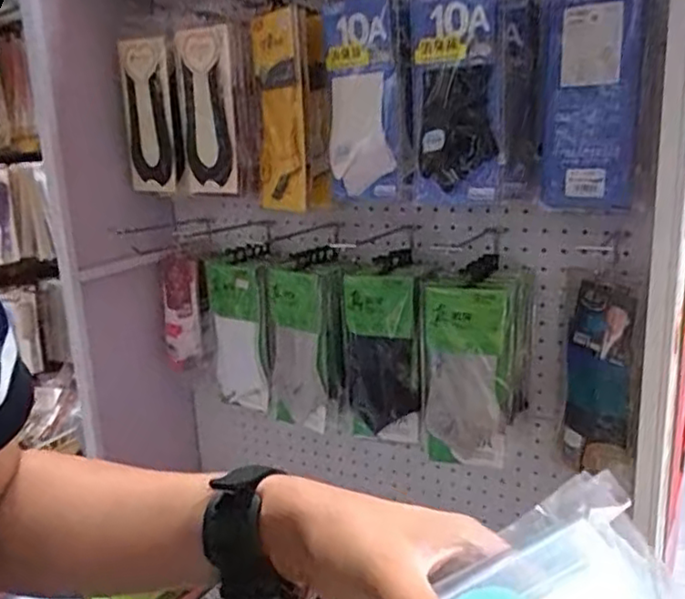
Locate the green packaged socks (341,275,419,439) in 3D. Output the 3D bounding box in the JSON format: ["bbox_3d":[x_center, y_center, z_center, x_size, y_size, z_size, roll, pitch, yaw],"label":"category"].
[{"bbox_3d":[0.050,0.083,0.904,0.125,0.228,0.017,9,18,36],"label":"green packaged socks"}]

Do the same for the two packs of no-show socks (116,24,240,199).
[{"bbox_3d":[-0.254,-0.276,0.987,0.216,0.226,0.036,7,18,31],"label":"two packs of no-show socks"}]

